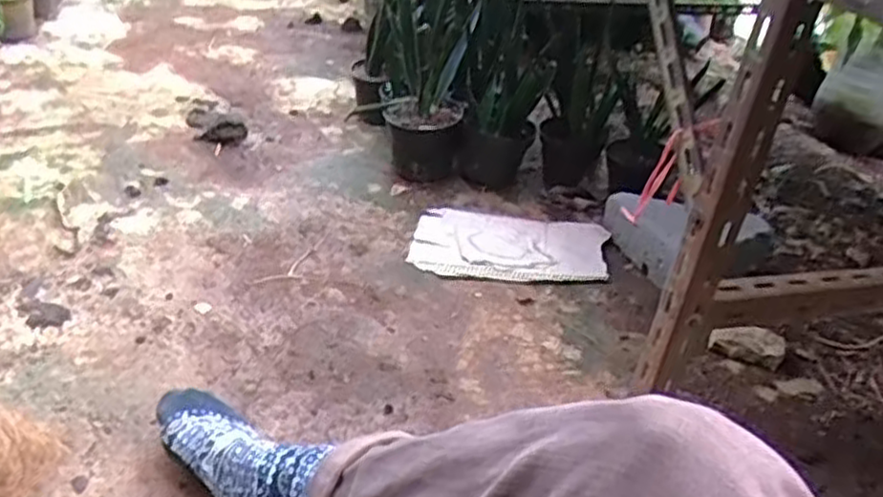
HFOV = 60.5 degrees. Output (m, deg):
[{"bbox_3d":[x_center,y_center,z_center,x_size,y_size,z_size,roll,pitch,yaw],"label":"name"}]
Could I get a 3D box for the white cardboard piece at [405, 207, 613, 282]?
[{"bbox_3d":[0.108,-0.012,1.200,0.297,0.024,0.187,8,32,1],"label":"white cardboard piece"}]

